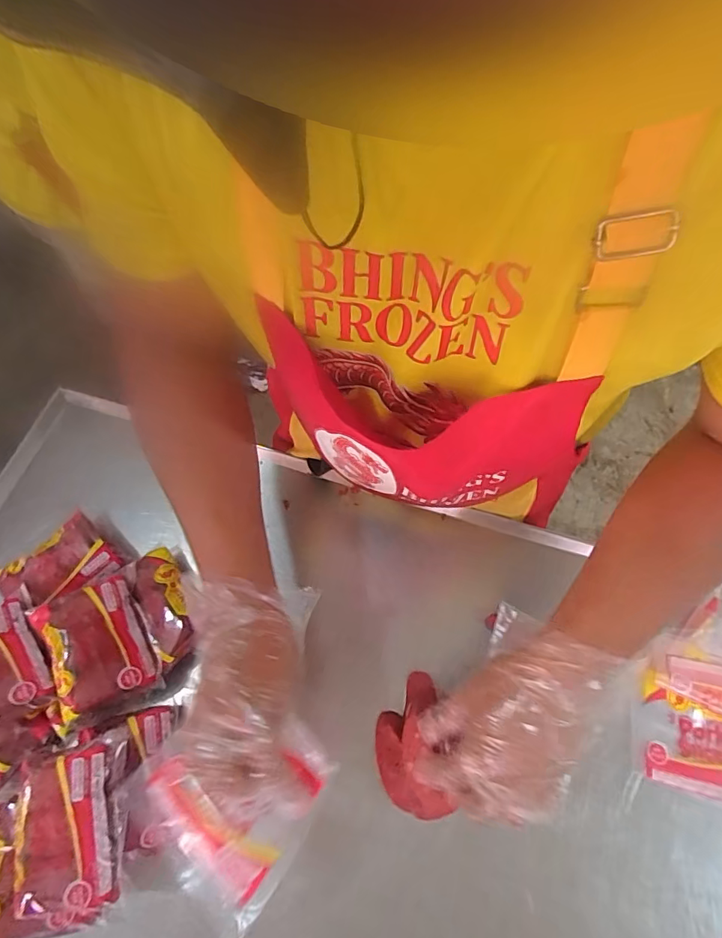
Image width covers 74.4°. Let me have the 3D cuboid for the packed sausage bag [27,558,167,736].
[{"bbox_3d":[-0.294,0.190,0.519,0.110,0.062,0.143,-23,68,-8],"label":"packed sausage bag"}]

